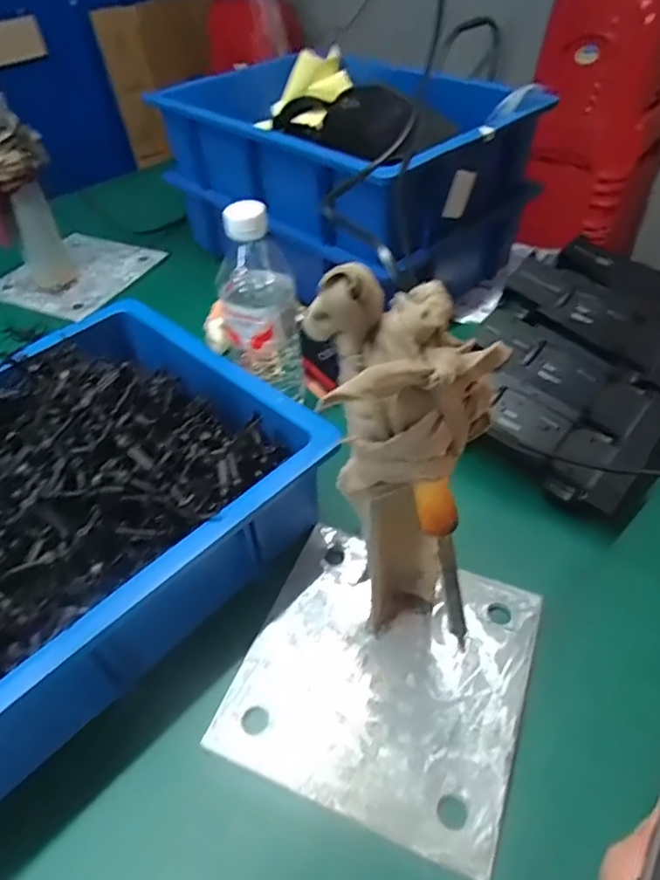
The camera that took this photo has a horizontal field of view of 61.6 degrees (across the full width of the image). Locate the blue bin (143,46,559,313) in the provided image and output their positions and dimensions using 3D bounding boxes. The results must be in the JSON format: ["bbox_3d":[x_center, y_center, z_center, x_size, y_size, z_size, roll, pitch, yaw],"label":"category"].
[{"bbox_3d":[-0.005,-0.373,0.757,0.287,0.184,0.482,-35,53,-26],"label":"blue bin"}]

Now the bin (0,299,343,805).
[{"bbox_3d":[-0.252,0.069,0.422,0.310,0.145,0.441,33,56,30],"label":"bin"}]

